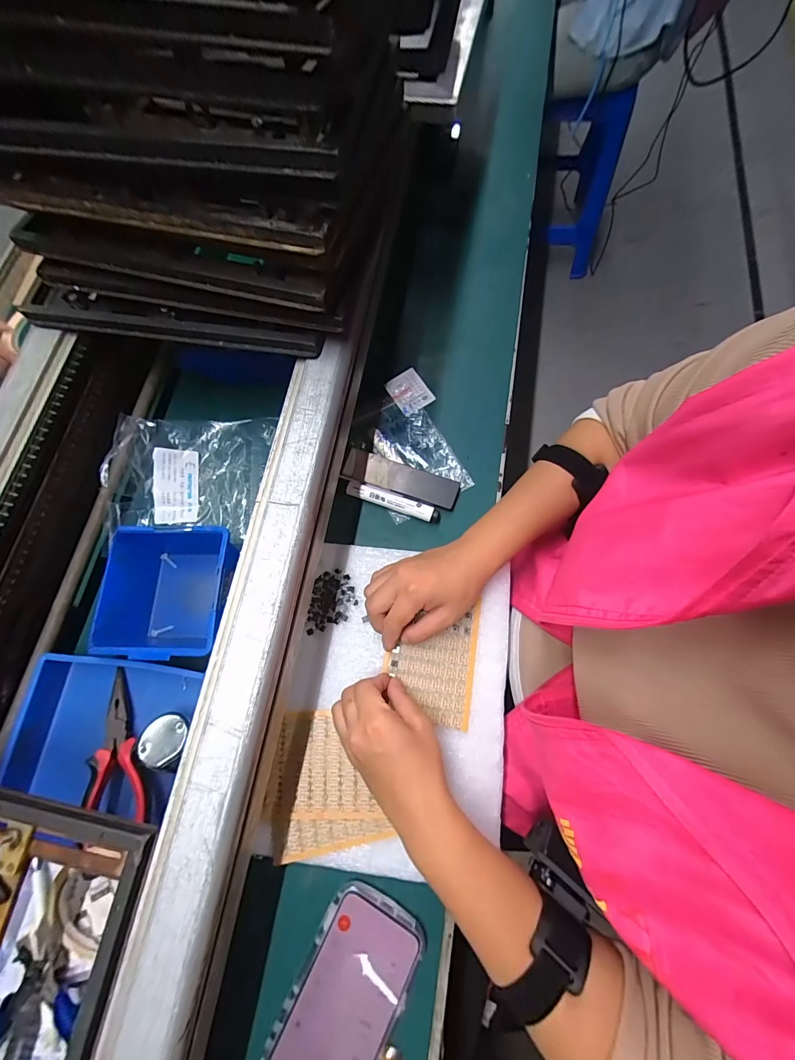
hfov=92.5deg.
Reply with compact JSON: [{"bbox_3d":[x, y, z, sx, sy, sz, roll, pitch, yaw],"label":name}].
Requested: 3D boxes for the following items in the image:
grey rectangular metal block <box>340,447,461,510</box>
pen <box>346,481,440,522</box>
[{"bbox_3d":[0.002,-0.058,0.419,0.129,0.010,0.036,17,76,9],"label":"grey rectangular metal block"},{"bbox_3d":[-0.005,-0.031,0.410,0.104,0.011,0.017,17,76,9],"label":"pen"}]

